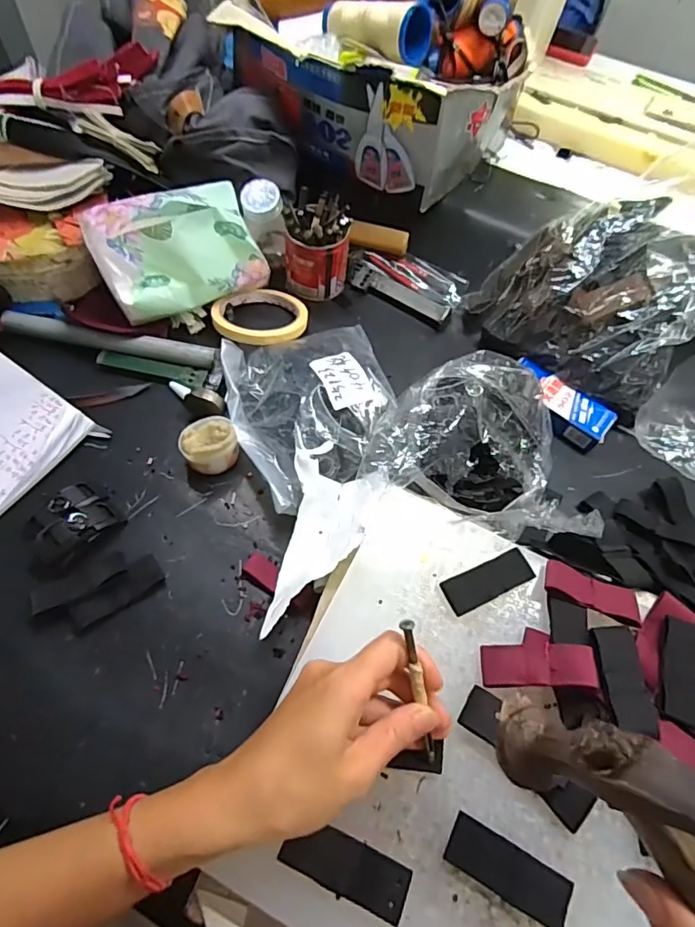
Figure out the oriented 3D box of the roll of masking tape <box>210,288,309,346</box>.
[{"bbox_3d":[-0.087,-0.149,0.504,0.089,0.012,0.088,2,60,-4],"label":"roll of masking tape"}]

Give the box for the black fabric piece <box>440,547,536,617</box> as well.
[{"bbox_3d":[0.098,0.081,0.356,0.065,0.006,0.024,-21,64,-16],"label":"black fabric piece"}]

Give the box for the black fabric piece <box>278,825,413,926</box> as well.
[{"bbox_3d":[-0.001,0.213,0.270,0.066,0.004,0.025,21,61,12],"label":"black fabric piece"}]

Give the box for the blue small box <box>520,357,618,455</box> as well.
[{"bbox_3d":[0.202,-0.054,0.492,0.098,0.030,0.045,35,63,15],"label":"blue small box"}]

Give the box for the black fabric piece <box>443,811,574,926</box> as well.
[{"bbox_3d":[0.088,0.221,0.277,0.067,0.005,0.025,27,61,11],"label":"black fabric piece"}]

